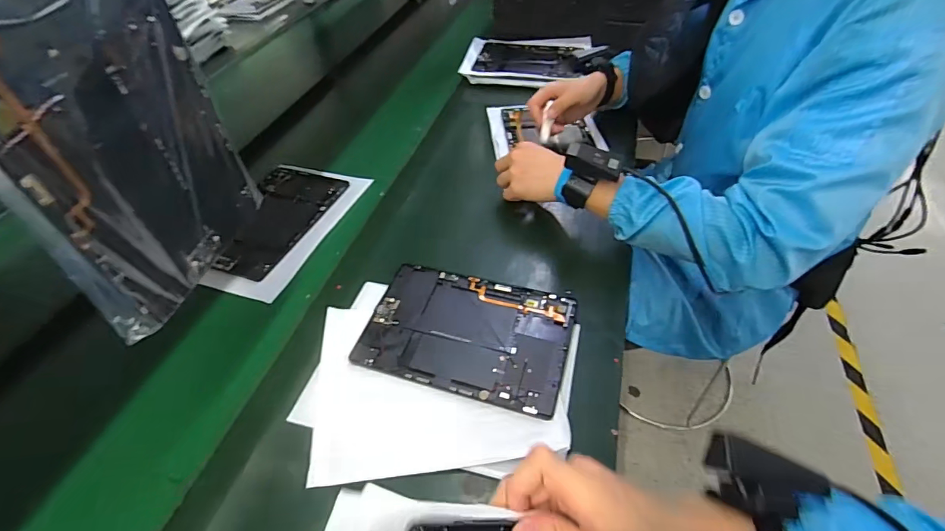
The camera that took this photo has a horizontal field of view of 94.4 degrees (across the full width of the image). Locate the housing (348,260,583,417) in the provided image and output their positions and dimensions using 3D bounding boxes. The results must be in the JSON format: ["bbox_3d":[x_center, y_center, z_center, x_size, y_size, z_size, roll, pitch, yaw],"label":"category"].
[{"bbox_3d":[-0.005,0.078,0.517,0.232,0.014,0.156,10,49,16],"label":"housing"}]

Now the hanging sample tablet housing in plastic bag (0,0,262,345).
[{"bbox_3d":[-0.240,-0.077,0.318,0.017,0.230,0.166,13,50,8],"label":"hanging sample tablet housing in plastic bag"}]

